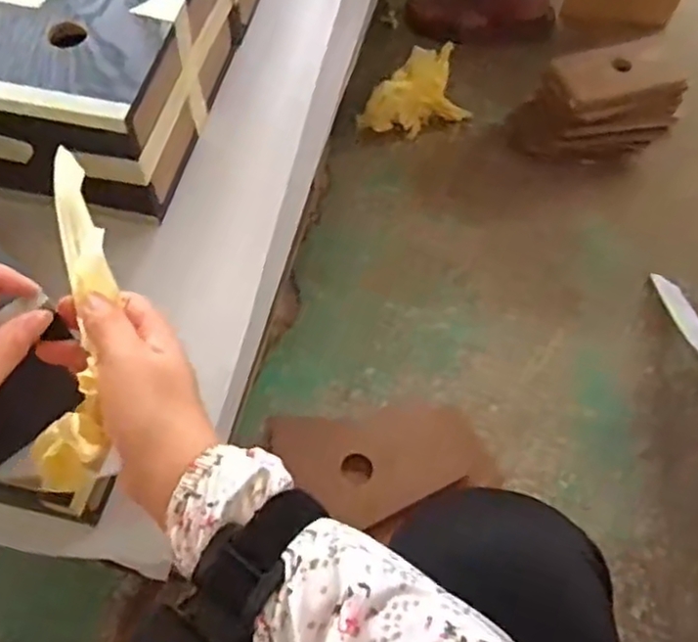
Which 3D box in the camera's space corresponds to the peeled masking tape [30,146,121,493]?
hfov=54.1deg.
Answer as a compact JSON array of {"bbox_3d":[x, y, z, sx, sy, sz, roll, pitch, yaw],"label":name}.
[{"bbox_3d":[-0.150,-0.006,0.386,0.039,0.028,0.196,-1,72,-3],"label":"peeled masking tape"}]

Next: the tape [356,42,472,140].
[{"bbox_3d":[0.102,-0.351,1.069,0.178,0.101,0.079,-22,65,-14],"label":"tape"}]

